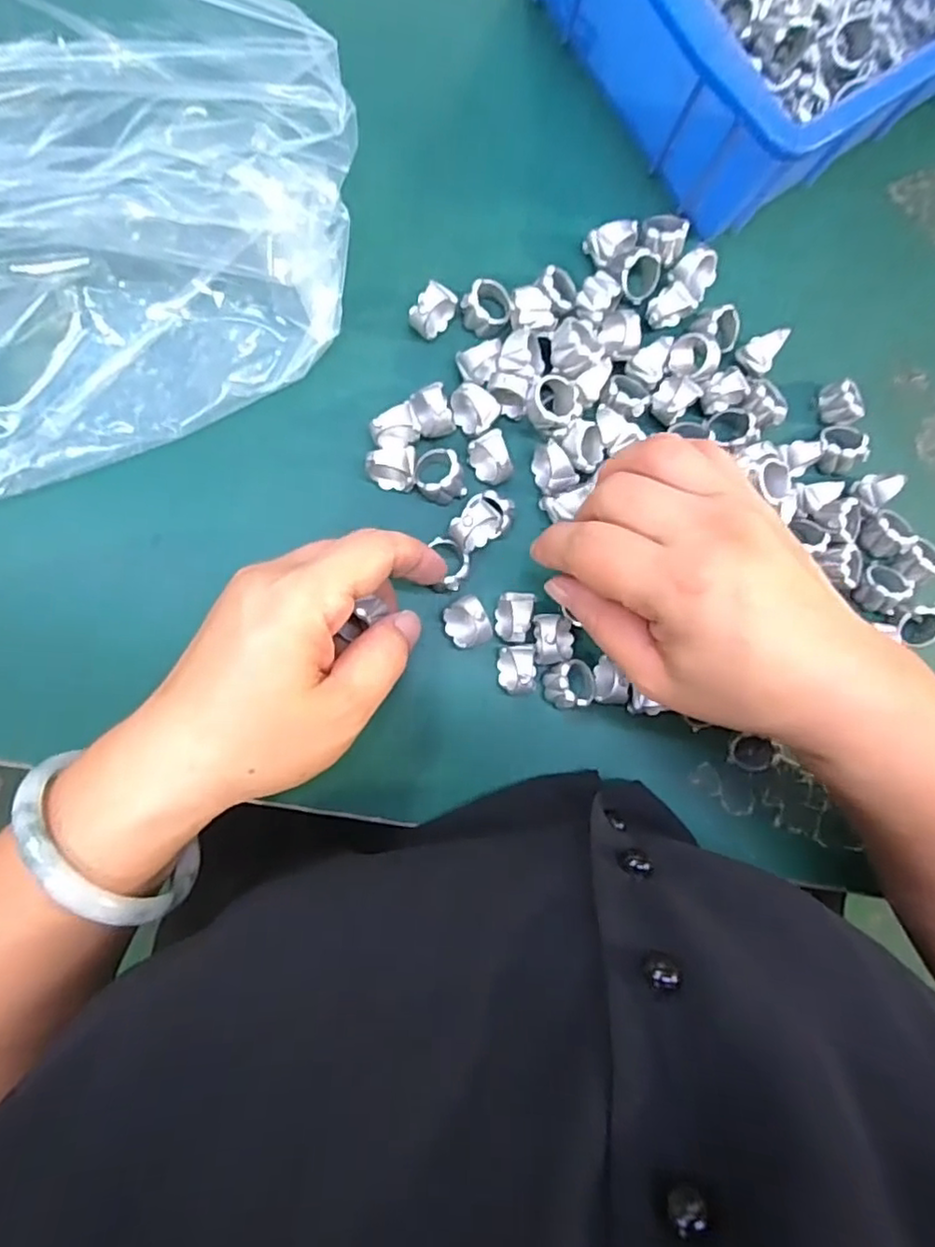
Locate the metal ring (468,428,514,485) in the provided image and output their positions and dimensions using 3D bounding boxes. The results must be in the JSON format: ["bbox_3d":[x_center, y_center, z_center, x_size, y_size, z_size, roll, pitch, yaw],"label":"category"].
[{"bbox_3d":[0.010,-0.072,0.282,0.014,0.016,0.020,-22,90,-8],"label":"metal ring"}]

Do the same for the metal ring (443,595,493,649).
[{"bbox_3d":[-0.001,0.000,0.275,0.016,0.020,0.020,-25,91,-8],"label":"metal ring"}]

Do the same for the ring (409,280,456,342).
[{"bbox_3d":[-0.015,-0.136,0.282,0.013,0.018,0.020,34,84,-5],"label":"ring"}]

